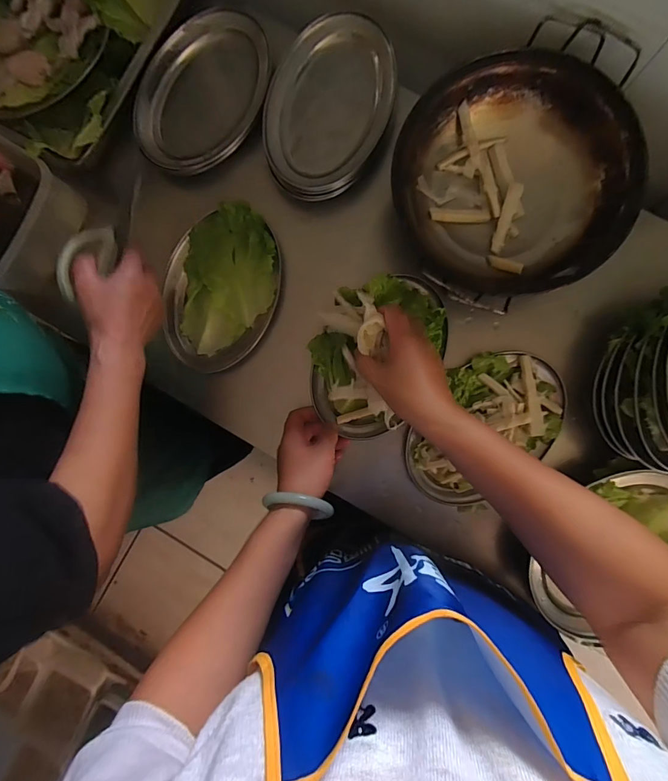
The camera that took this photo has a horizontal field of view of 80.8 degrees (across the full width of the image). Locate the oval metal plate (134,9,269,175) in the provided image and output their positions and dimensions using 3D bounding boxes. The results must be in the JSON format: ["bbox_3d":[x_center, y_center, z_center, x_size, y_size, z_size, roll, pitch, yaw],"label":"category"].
[{"bbox_3d":[-0.166,-0.374,0.502,0.142,0.034,0.198,31,92,5],"label":"oval metal plate"}]

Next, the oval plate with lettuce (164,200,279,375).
[{"bbox_3d":[-0.148,-0.131,0.516,0.147,0.030,0.208,19,91,5],"label":"oval plate with lettuce"}]

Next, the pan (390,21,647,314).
[{"bbox_3d":[0.196,-0.232,0.440,0.248,0.061,0.246,0,89,5],"label":"pan"}]

